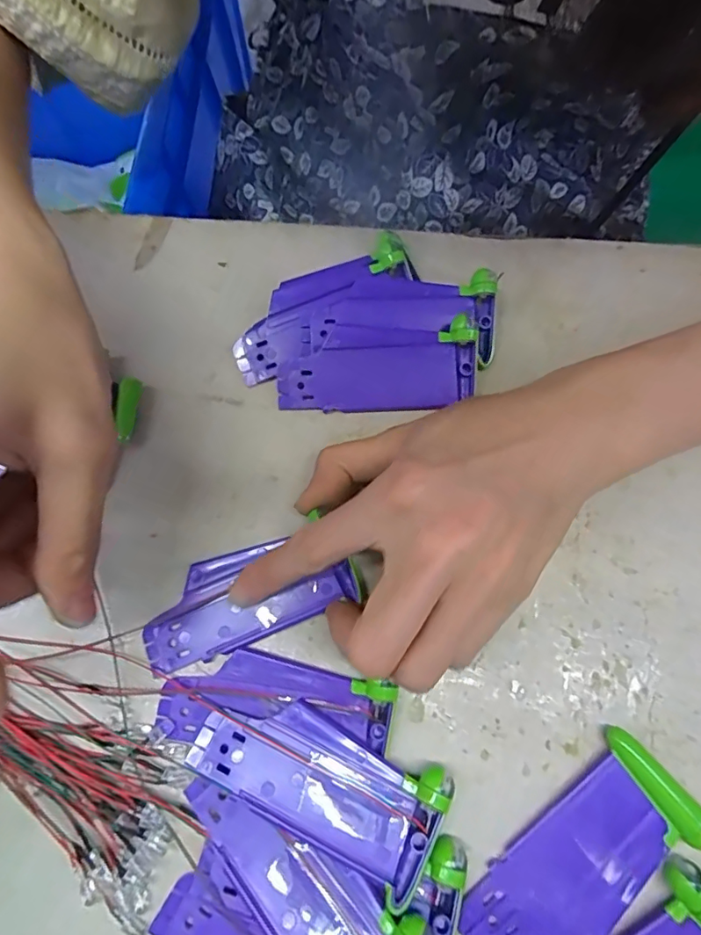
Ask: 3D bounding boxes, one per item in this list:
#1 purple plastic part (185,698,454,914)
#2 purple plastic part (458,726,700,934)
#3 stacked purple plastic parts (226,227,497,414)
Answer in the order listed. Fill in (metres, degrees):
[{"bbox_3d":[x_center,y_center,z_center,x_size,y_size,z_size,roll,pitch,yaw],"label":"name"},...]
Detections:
[{"bbox_3d":[-0.012,0.112,0.190,0.089,0.010,0.042,28,74,10],"label":"purple plastic part"},{"bbox_3d":[0.080,0.140,0.181,0.089,0.007,0.038,-39,75,-11],"label":"purple plastic part"},{"bbox_3d":[0.007,-0.066,0.242,0.116,0.023,0.072,-2,71,1],"label":"stacked purple plastic parts"}]

